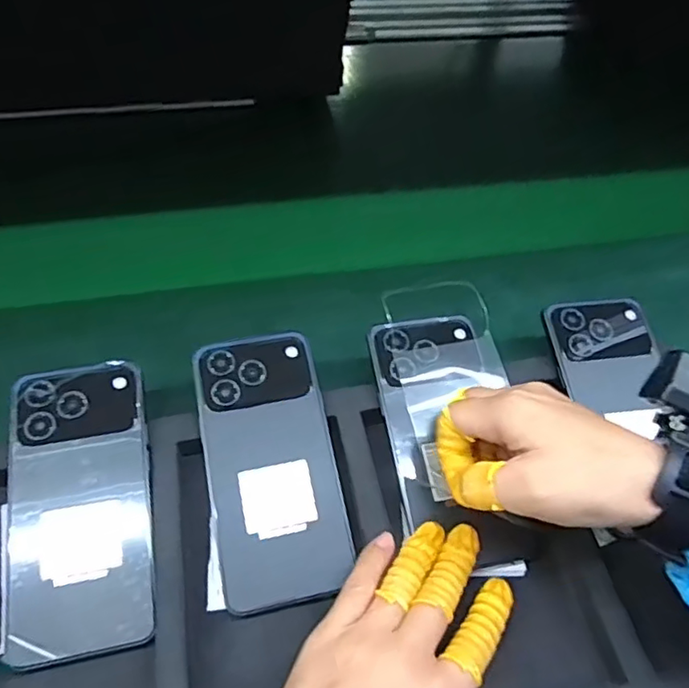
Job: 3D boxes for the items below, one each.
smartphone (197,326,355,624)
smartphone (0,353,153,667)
[{"bbox_3d":[-0.043,0.070,0.348,0.075,0.006,0.156,-9,69,-10],"label":"smartphone"},{"bbox_3d":[-0.148,0.088,0.327,0.075,0.008,0.157,-8,67,-11],"label":"smartphone"}]

